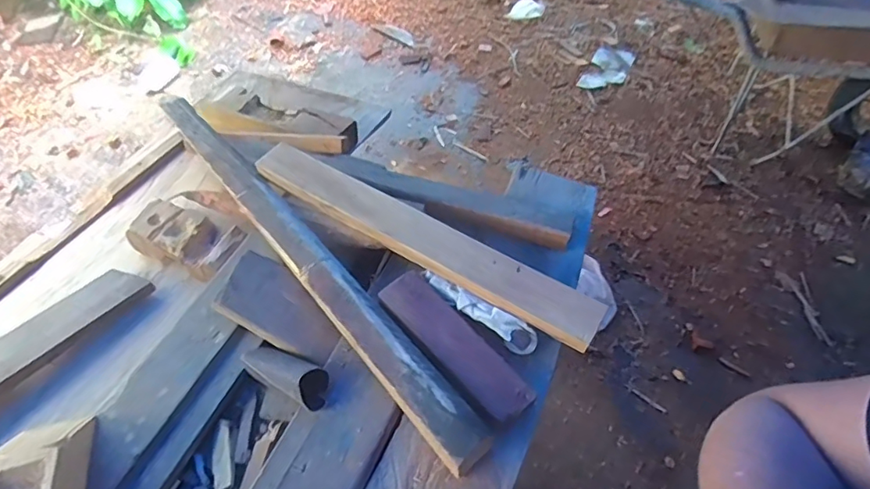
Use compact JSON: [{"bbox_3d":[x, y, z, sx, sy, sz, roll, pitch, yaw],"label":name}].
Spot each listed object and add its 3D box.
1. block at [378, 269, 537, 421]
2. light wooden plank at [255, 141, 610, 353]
[{"bbox_3d":[0.019,0.095,0.519,0.051,0.025,0.175,-36,59,-24],"label":"block"},{"bbox_3d":[-0.027,-0.015,0.581,0.437,0.024,0.053,28,57,21],"label":"light wooden plank"}]

